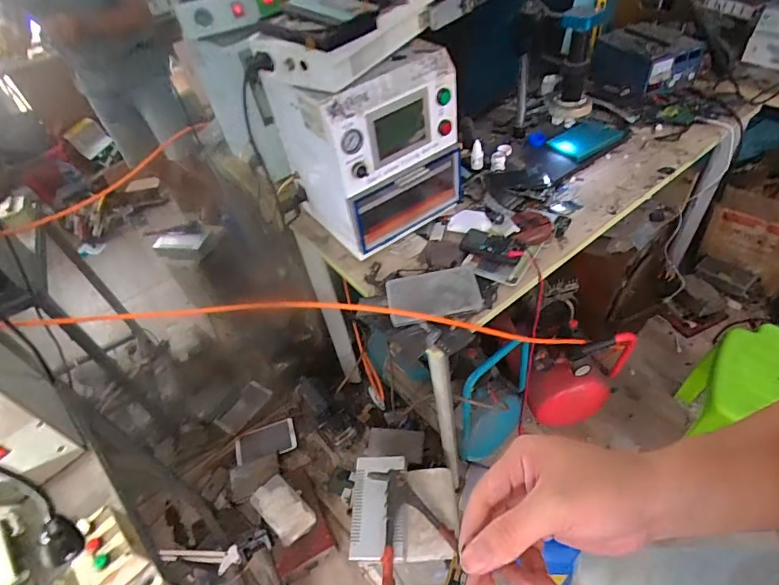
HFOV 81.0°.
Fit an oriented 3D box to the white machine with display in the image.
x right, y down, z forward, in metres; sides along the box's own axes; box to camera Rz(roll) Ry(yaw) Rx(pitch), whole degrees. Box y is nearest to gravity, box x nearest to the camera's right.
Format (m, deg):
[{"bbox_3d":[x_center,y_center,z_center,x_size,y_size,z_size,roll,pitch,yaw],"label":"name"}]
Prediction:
[{"bbox_3d":[-0.060,-0.322,1.016,0.341,0.369,0.286,-31,49,-17],"label":"white machine with display"}]

